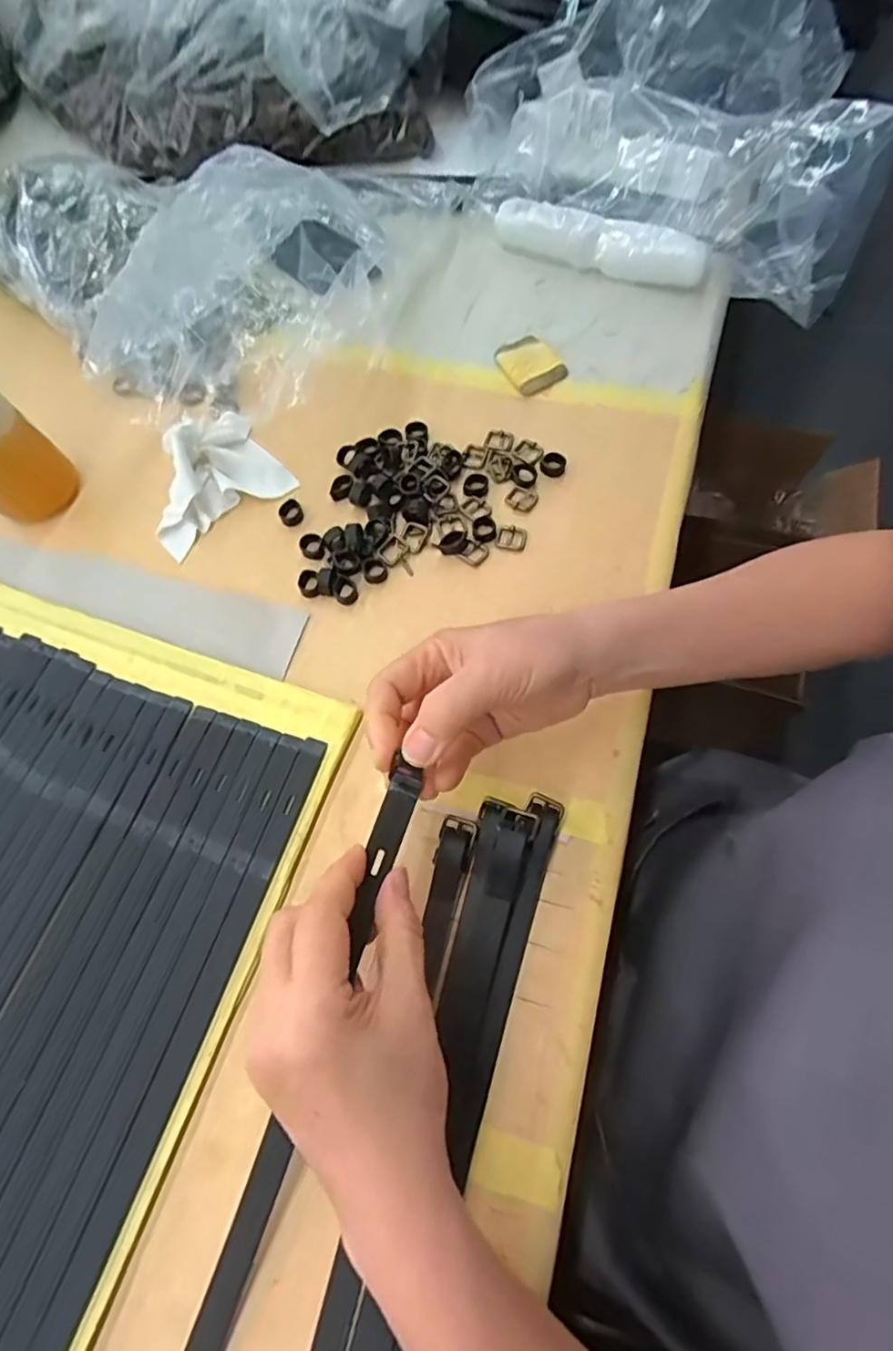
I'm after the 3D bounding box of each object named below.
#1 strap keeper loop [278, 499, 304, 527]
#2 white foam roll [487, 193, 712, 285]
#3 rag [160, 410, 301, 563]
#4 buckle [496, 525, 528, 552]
[{"bbox_3d":[-0.119,-0.125,0.467,0.018,0.010,0.016,-25,68,-8],"label":"strap keeper loop"},{"bbox_3d":[0.141,-0.400,0.556,0.195,0.043,0.029,19,69,11],"label":"white foam roll"},{"bbox_3d":[-0.185,-0.158,0.467,0.107,0.033,0.085,-32,69,-10],"label":"rag"},{"bbox_3d":[0.048,-0.101,0.449,0.022,0.004,0.021,10,68,7],"label":"buckle"}]

